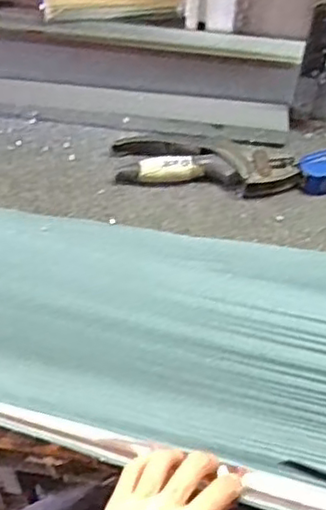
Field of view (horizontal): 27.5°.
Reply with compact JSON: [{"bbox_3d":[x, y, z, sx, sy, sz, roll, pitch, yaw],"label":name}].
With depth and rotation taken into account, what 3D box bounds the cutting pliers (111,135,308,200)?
[{"bbox_3d":[0.043,-0.090,0.652,0.177,0.024,0.058,5,52,0],"label":"cutting pliers"}]

